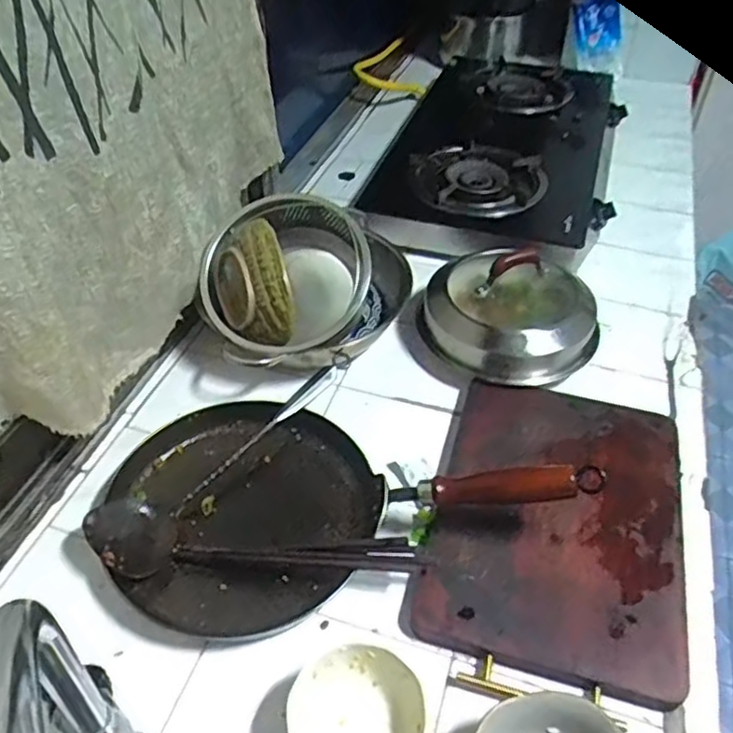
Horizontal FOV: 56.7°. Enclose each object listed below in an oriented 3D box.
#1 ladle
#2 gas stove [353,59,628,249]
[{"bbox_3d":[-0.156,0.092,0.767,0.085,0.054,0.349,26,49,23],"label":"ladle"},{"bbox_3d":[0.252,-0.430,1.250,0.397,0.079,0.665,13,46,12],"label":"gas stove"}]

